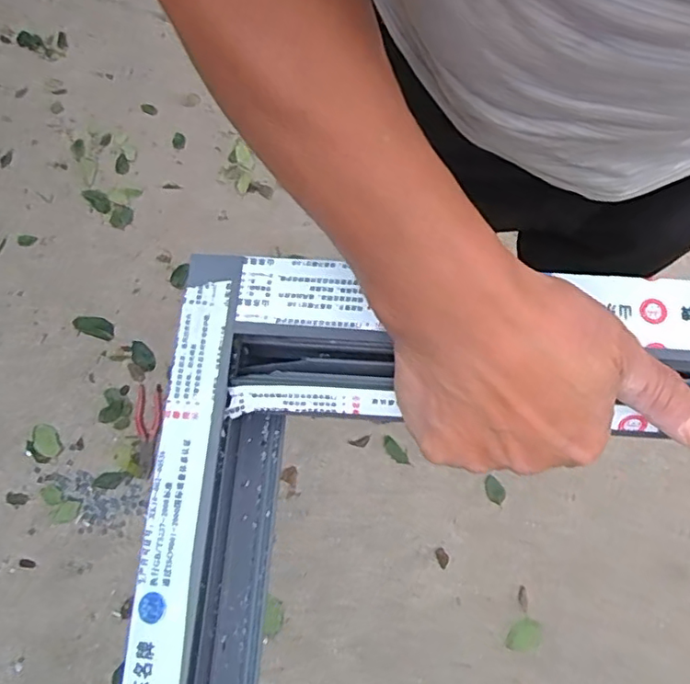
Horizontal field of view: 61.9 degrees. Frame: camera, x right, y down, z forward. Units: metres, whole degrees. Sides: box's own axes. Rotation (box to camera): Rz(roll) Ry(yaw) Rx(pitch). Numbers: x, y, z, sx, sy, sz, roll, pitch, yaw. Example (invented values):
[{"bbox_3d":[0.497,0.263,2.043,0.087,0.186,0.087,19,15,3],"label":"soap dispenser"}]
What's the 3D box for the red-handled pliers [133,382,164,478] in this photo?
[{"bbox_3d":[-0.419,0.185,1.205,0.060,0.023,0.190,3,74,3],"label":"red-handled pliers"}]

